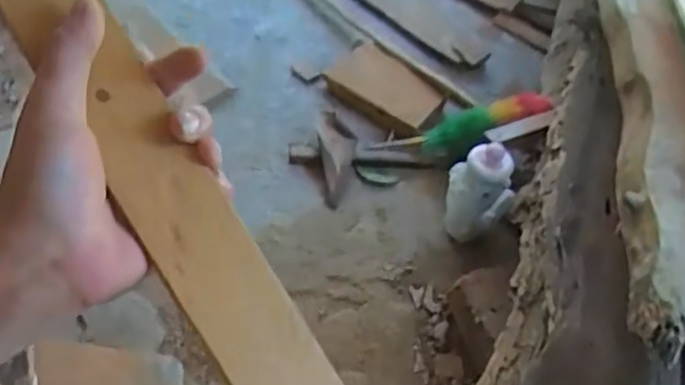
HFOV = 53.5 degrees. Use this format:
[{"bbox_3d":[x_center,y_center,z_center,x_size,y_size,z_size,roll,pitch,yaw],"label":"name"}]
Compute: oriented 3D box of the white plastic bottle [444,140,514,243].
[{"bbox_3d":[0.256,0.003,1.268,0.105,0.163,0.120,5,47,-2],"label":"white plastic bottle"}]

